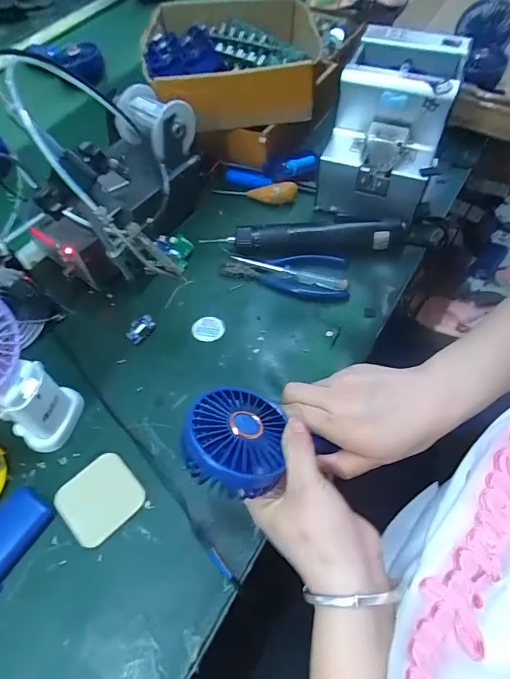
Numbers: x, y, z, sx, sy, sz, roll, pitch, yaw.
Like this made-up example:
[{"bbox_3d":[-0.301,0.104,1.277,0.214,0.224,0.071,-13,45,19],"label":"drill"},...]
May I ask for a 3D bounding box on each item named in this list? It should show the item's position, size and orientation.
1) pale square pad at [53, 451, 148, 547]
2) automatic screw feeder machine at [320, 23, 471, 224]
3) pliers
[{"bbox_3d":[-0.140,0.144,0.387,0.065,0.008,0.064,-39,64,-20],"label":"pale square pad"},{"bbox_3d":[0.165,-0.261,0.532,0.126,0.148,0.184,16,60,13],"label":"automatic screw feeder machine"},{"bbox_3d":[0.035,-0.079,0.509,0.149,0.009,0.064,5,58,6],"label":"pliers"}]

